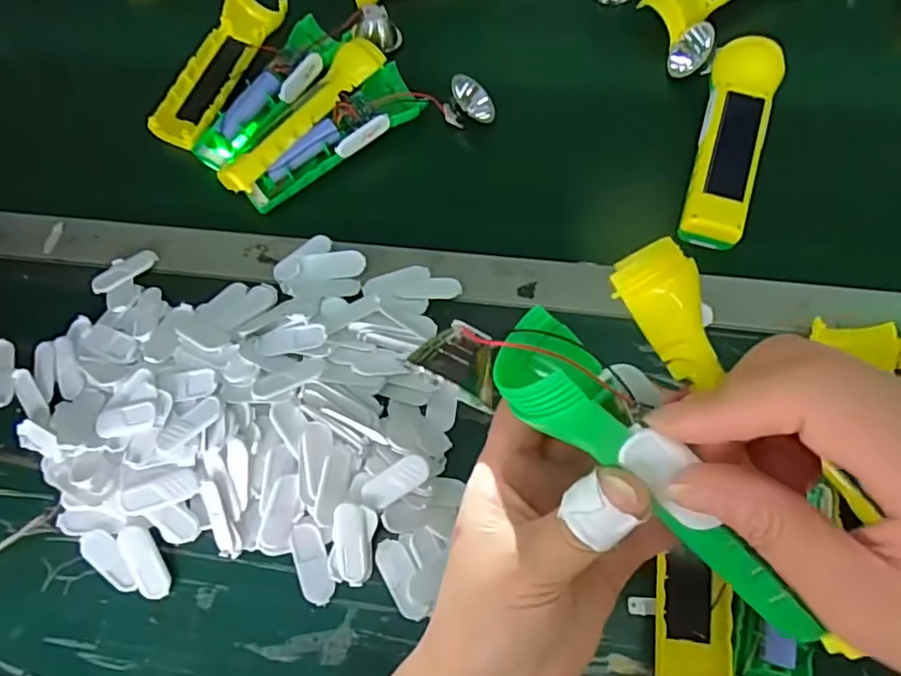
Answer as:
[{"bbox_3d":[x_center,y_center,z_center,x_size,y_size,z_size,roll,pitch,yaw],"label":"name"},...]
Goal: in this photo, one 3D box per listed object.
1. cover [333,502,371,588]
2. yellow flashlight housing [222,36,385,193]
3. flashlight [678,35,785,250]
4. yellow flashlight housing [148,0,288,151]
[{"bbox_3d":[-0.061,0.129,0.376,0.021,0.006,0.050,-6,88,1],"label":"cover"},{"bbox_3d":[-0.123,-0.182,0.493,0.041,0.030,0.164,40,76,16],"label":"yellow flashlight housing"},{"bbox_3d":[0.212,-0.148,0.454,0.046,0.038,0.166,15,71,8],"label":"flashlight"},{"bbox_3d":[-0.207,-0.241,0.541,0.055,0.018,0.167,21,72,10],"label":"yellow flashlight housing"}]

